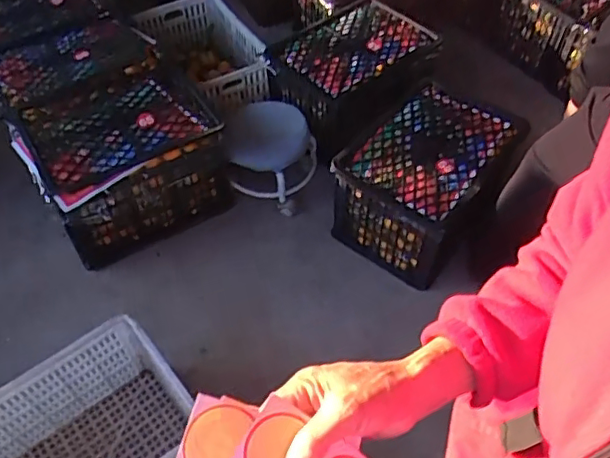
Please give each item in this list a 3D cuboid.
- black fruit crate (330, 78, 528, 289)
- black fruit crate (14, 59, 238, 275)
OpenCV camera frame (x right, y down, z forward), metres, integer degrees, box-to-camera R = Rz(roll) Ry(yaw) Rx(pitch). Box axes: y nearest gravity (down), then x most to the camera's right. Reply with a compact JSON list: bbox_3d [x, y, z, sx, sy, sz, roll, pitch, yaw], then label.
[{"bbox_3d":[0.381,-0.145,1.756,0.421,0.312,0.542,31,58,20],"label":"black fruit crate"},{"bbox_3d":[-0.532,-0.211,1.755,0.522,0.289,0.453,-26,58,-20],"label":"black fruit crate"}]

